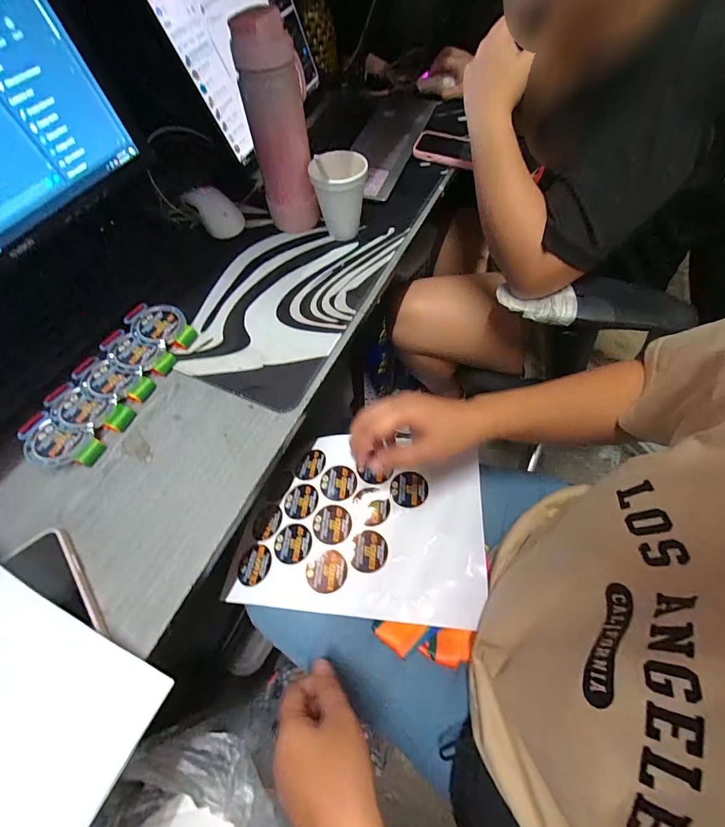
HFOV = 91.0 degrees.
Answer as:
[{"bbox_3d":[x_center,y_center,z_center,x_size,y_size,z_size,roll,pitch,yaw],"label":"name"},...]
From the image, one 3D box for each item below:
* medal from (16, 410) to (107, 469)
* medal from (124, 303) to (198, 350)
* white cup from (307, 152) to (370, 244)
[{"bbox_3d":[-0.323,0.033,0.381,0.084,0.021,0.053,12,62,10],"label":"medal"},{"bbox_3d":[-0.256,-0.109,0.453,0.060,0.024,0.083,-40,66,-17],"label":"medal"},{"bbox_3d":[-0.030,-0.307,0.501,0.072,0.106,0.075,-2,61,3],"label":"white cup"}]

